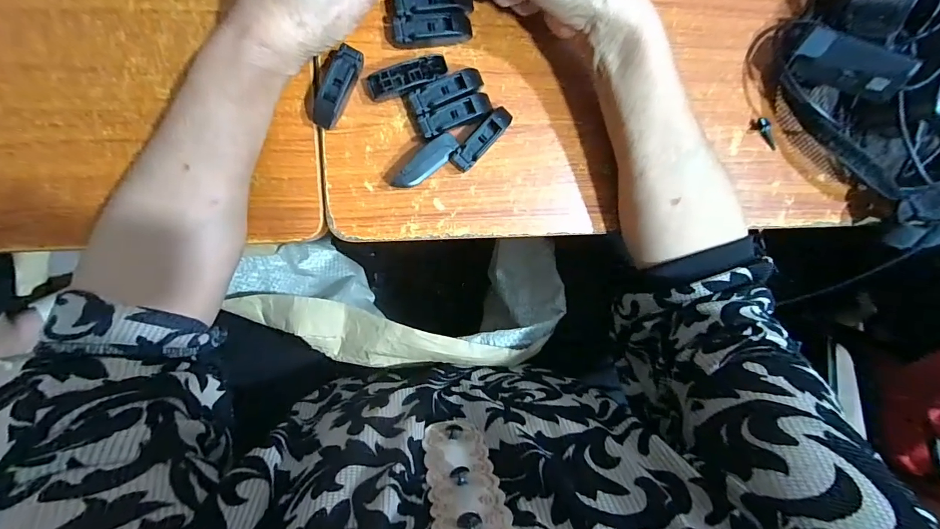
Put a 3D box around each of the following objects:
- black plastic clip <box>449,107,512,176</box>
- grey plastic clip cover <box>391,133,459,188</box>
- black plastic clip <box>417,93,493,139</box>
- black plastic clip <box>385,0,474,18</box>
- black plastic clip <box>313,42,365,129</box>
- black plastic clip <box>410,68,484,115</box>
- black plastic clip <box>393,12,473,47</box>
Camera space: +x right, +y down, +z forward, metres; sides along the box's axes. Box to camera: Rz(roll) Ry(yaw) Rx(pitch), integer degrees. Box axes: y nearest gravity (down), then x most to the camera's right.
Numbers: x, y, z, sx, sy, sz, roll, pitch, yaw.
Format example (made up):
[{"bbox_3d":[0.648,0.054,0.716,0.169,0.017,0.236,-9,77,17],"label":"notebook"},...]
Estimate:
[{"bbox_3d":[0.009,-0.092,0.299,0.017,0.017,0.059,42,88,-9],"label":"black plastic clip"},{"bbox_3d":[-0.033,-0.073,0.294,0.053,0.016,0.018,-41,99,-3],"label":"grey plastic clip cover"},{"bbox_3d":[-0.009,-0.107,0.295,0.055,0.015,0.018,-26,98,-5],"label":"black plastic clip"},{"bbox_3d":[-0.028,-0.183,0.285,0.059,0.015,0.019,-10,96,-7],"label":"black plastic clip"},{"bbox_3d":[-0.091,-0.122,0.280,0.015,0.018,0.056,25,91,-9],"label":"black plastic clip"},{"bbox_3d":[-0.016,-0.124,0.293,0.055,0.016,0.018,-26,98,-5],"label":"black plastic clip"},{"bbox_3d":[-0.026,-0.164,0.288,0.055,0.015,0.020,-10,96,-7],"label":"black plastic clip"}]

